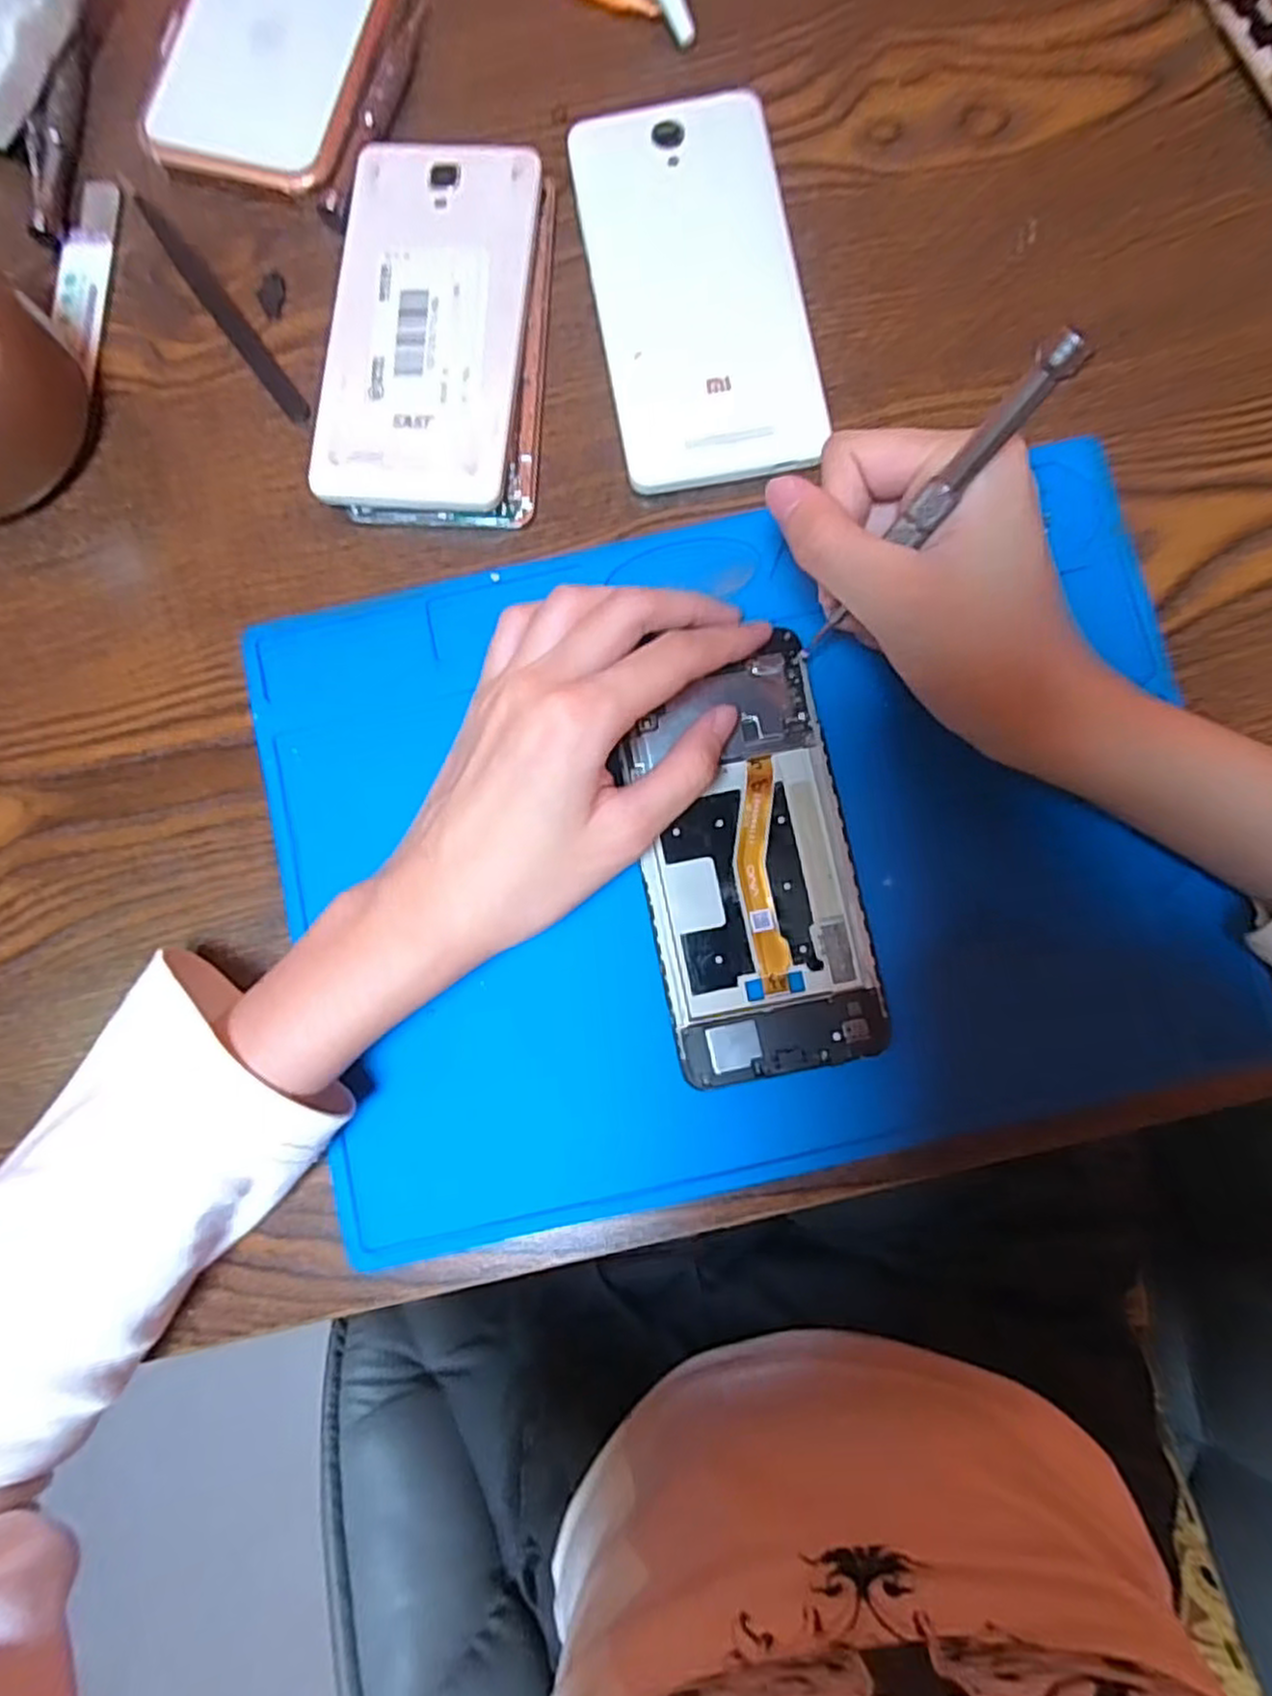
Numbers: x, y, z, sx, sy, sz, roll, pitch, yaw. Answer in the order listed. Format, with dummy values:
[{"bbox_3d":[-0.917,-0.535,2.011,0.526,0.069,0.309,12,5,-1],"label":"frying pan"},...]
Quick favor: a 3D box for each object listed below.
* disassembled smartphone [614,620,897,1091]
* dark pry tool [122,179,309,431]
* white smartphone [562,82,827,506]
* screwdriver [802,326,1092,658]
[{"bbox_3d":[0.038,0.006,0.258,0.071,0.007,0.138,-13,84,0],"label":"disassembled smartphone"},{"bbox_3d":[-0.162,-0.210,0.290,0.011,0.011,0.111,-36,84,-2],"label":"dark pry tool"},{"bbox_3d":[0.023,-0.210,0.285,0.076,0.010,0.151,-11,84,0],"label":"white smartphone"},{"bbox_3d":[0.080,-0.092,0.217,0.009,0.112,0.011,48,54,5],"label":"screwdriver"}]

